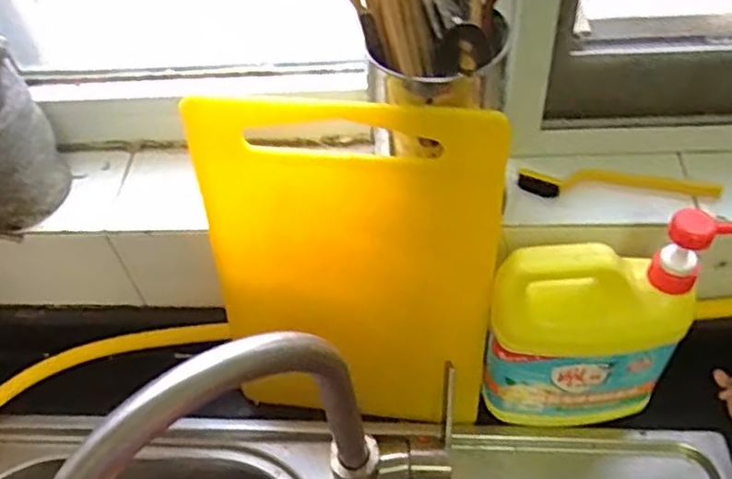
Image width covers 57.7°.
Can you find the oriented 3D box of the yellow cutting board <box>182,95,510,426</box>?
[{"bbox_3d":[-0.010,0.038,0.540,0.220,0.318,0.018,6,37,10],"label":"yellow cutting board"}]

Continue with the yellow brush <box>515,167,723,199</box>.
[{"bbox_3d":[0.212,-0.048,0.564,0.160,0.013,0.026,1,50,7],"label":"yellow brush"}]

